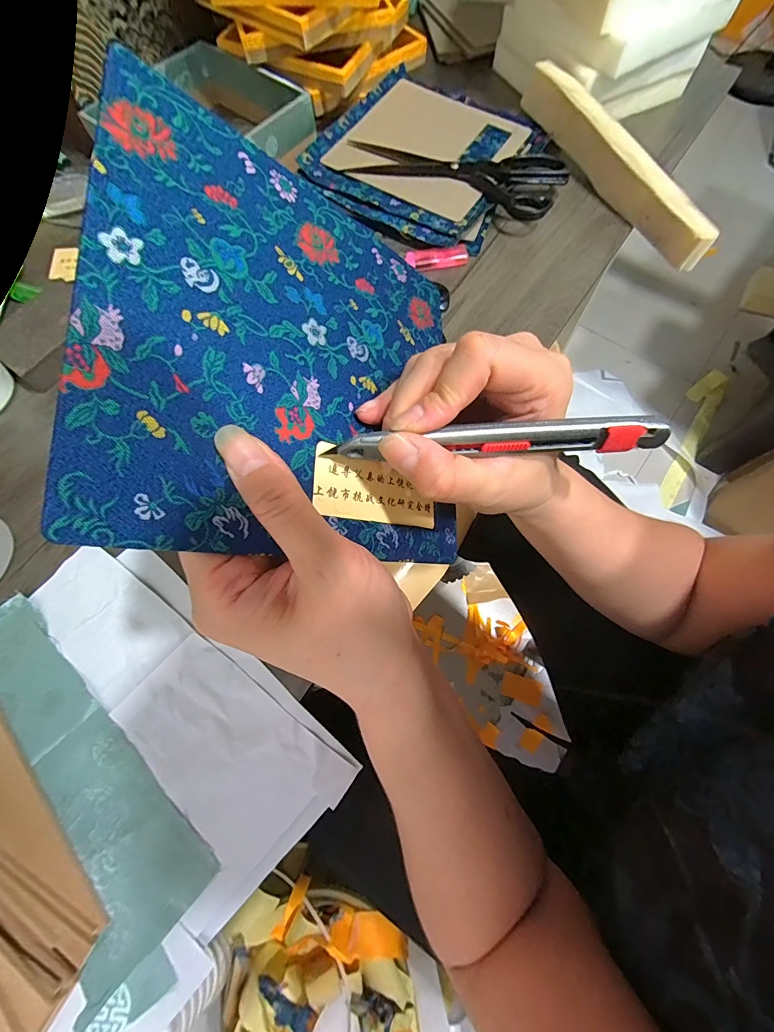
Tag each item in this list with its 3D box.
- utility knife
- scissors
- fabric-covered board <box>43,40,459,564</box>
[{"bbox_3d":[0.048,-0.033,0.176,0.143,0.012,0.011,-3,72,-2],"label":"utility knife"},{"bbox_3d":[0.075,-0.386,0.448,0.230,0.015,0.101,23,73,9],"label":"scissors"},{"bbox_3d":[-0.032,-0.071,0.186,0.172,0.009,0.171,9,78,-39],"label":"fabric-covered board"}]

